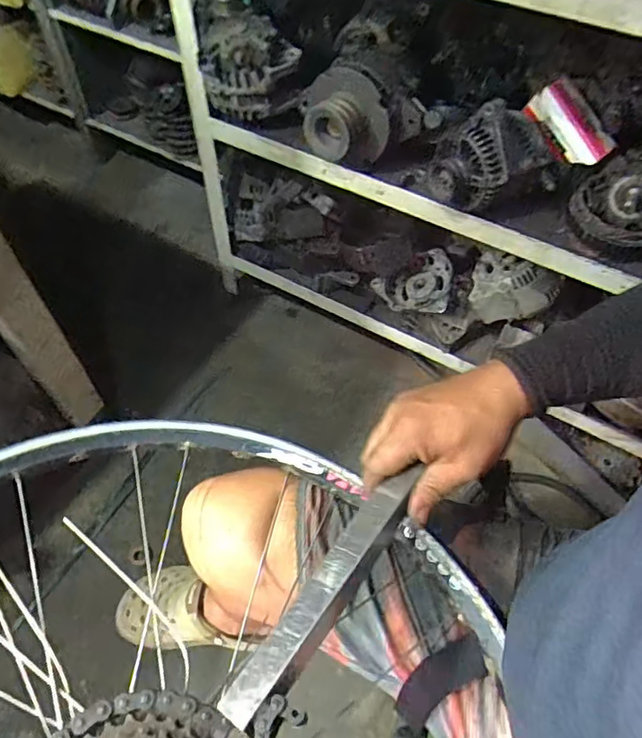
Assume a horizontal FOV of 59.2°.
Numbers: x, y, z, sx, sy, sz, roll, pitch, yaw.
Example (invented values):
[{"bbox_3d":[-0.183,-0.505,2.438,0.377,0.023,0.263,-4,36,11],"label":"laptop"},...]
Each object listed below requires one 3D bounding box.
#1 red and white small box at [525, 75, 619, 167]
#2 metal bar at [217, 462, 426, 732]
[{"bbox_3d":[0.355,-0.344,0.803,0.130,0.060,0.045,42,58,-12],"label":"red and white small box"},{"bbox_3d":[0.009,0.150,0.399,0.032,0.016,0.207,32,60,20],"label":"metal bar"}]

